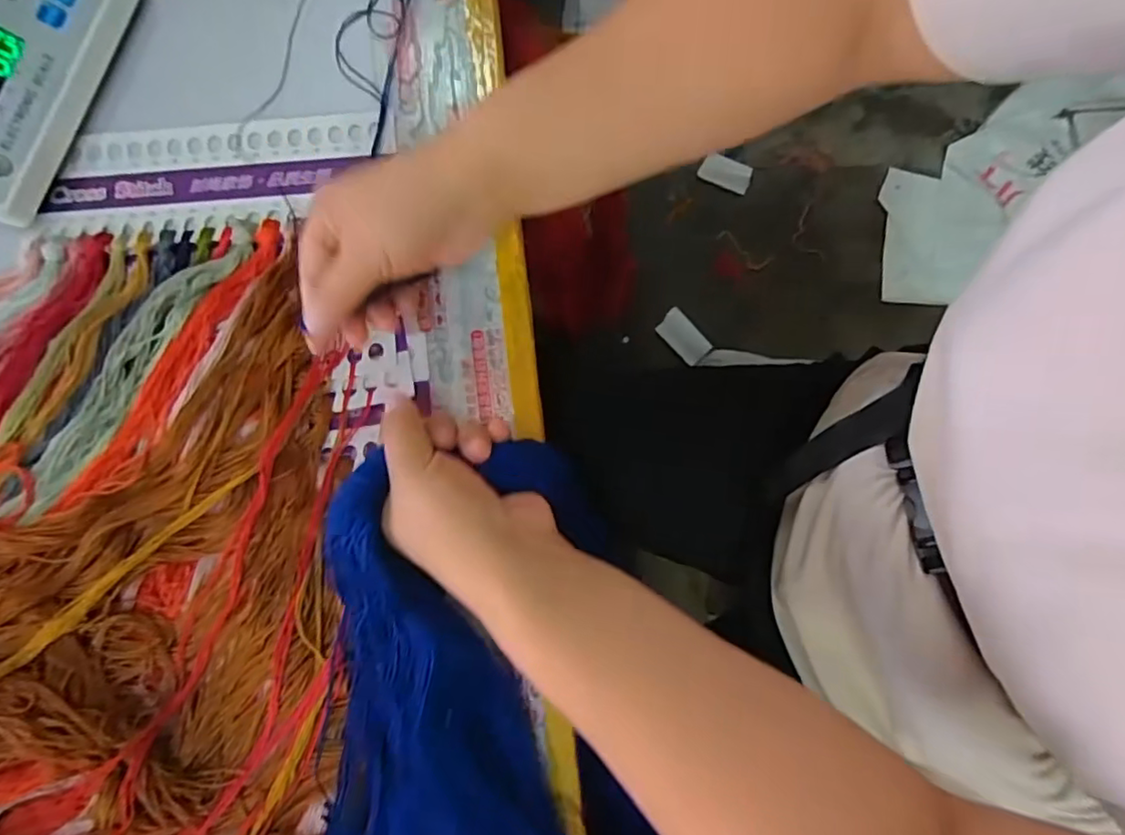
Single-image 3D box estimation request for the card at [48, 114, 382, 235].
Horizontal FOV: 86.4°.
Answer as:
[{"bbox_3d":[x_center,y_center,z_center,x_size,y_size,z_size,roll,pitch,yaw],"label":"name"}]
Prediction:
[{"bbox_3d":[-0.233,-0.162,0.398,0.213,0.009,0.076,-7,82,0],"label":"card"}]

